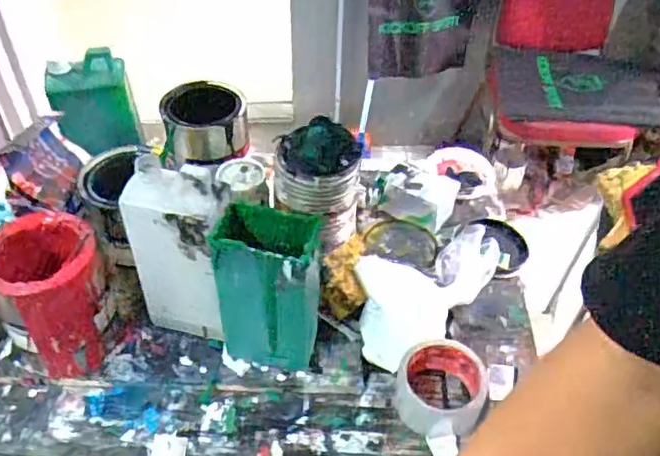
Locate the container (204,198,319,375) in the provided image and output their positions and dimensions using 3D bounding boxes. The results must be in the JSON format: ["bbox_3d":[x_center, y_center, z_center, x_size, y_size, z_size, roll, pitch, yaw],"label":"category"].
[{"bbox_3d":[-0.062,0.060,0.640,0.099,0.177,0.071,2,45,0],"label":"container"}]

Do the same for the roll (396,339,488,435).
[{"bbox_3d":[0.117,0.170,0.653,0.089,0.055,0.091,1,45,-1],"label":"roll"}]

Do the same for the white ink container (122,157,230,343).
[{"bbox_3d":[-0.152,0.034,0.643,0.097,0.223,0.057,12,45,10],"label":"white ink container"}]

